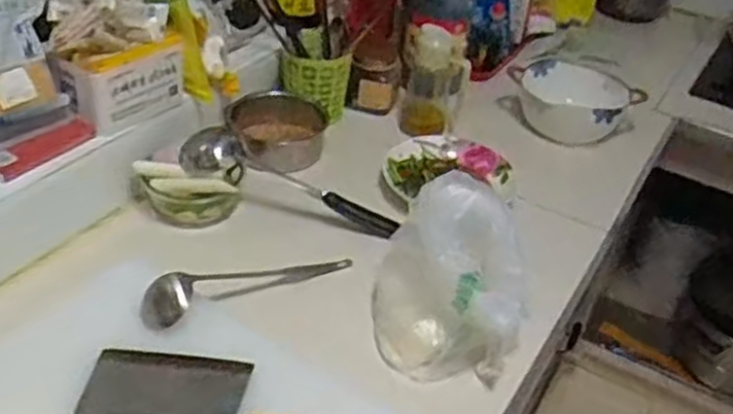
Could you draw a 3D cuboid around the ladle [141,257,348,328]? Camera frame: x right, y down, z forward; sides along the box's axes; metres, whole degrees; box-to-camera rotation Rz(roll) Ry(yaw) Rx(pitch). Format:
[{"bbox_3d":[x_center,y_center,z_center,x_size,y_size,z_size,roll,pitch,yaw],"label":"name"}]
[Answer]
[{"bbox_3d":[-0.144,0.081,0.963,0.272,0.040,0.058,-16,42,-28],"label":"ladle"}]

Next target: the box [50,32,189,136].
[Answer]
[{"bbox_3d":[-0.330,-0.177,1.066,0.076,0.104,0.157,29,41,27],"label":"box"}]

